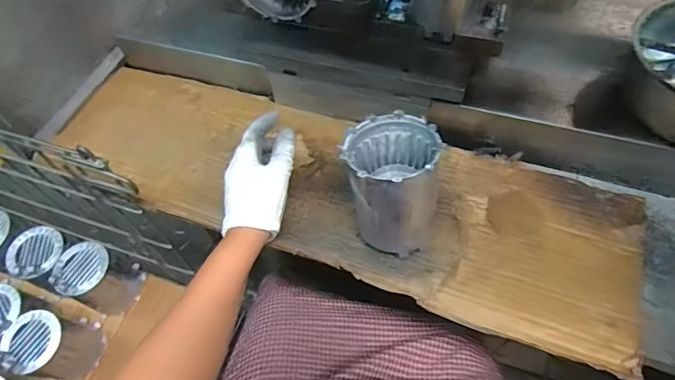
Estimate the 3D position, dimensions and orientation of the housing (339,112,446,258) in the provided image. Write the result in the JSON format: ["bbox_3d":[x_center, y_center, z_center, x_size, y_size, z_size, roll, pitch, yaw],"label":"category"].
[{"bbox_3d":[0.057,-0.007,0.472,0.099,0.122,0.115,10,60,10],"label":"housing"}]

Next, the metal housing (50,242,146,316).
[{"bbox_3d":[-0.395,0.145,0.741,0.092,0.112,0.097,15,61,12],"label":"metal housing"}]

